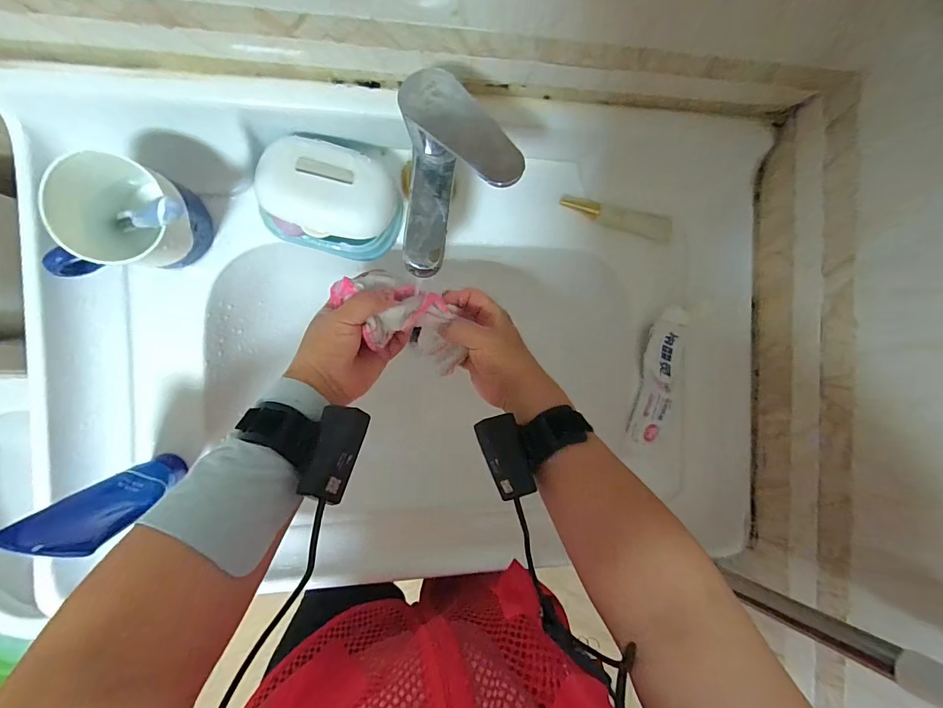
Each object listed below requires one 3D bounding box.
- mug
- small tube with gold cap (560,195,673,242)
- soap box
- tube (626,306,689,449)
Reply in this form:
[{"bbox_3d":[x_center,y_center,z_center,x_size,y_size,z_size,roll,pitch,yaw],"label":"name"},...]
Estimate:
[{"bbox_3d":[-0.295,-0.109,0.379,0.085,0.097,0.107,19,89,-9],"label":"mug"},{"bbox_3d":[0.166,-0.154,0.493,0.132,0.018,0.026,10,90,-9],"label":"small tube with gold cap"},{"bbox_3d":[-0.130,-0.155,0.411,0.125,0.051,0.109,10,90,-9],"label":"soap box"},{"bbox_3d":[0.216,0.027,0.502,0.037,0.021,0.162,10,90,-9],"label":"tube"}]

